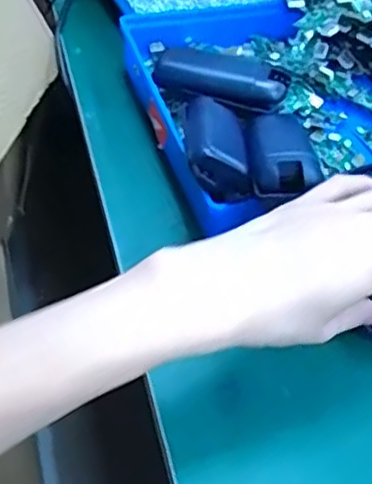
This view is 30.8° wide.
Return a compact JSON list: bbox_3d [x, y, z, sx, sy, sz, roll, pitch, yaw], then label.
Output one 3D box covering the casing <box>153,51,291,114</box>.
[{"bbox_3d":[0.027,-0.125,0.526,0.103,0.036,0.030,14,48,5],"label":"casing"}]

